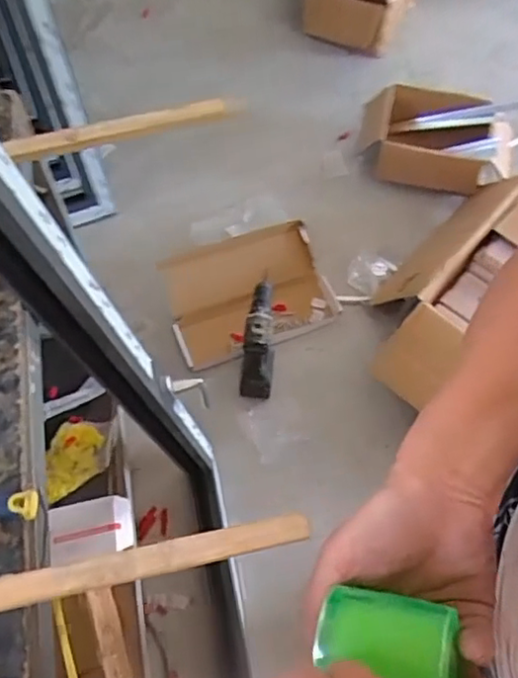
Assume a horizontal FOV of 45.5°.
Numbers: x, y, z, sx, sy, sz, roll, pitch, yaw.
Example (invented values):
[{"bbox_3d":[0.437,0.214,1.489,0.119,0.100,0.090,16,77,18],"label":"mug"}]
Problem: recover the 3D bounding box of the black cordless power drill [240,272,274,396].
[{"bbox_3d":[-0.001,0.011,1.420,0.076,0.244,0.184,8,62,4],"label":"black cordless power drill"}]

